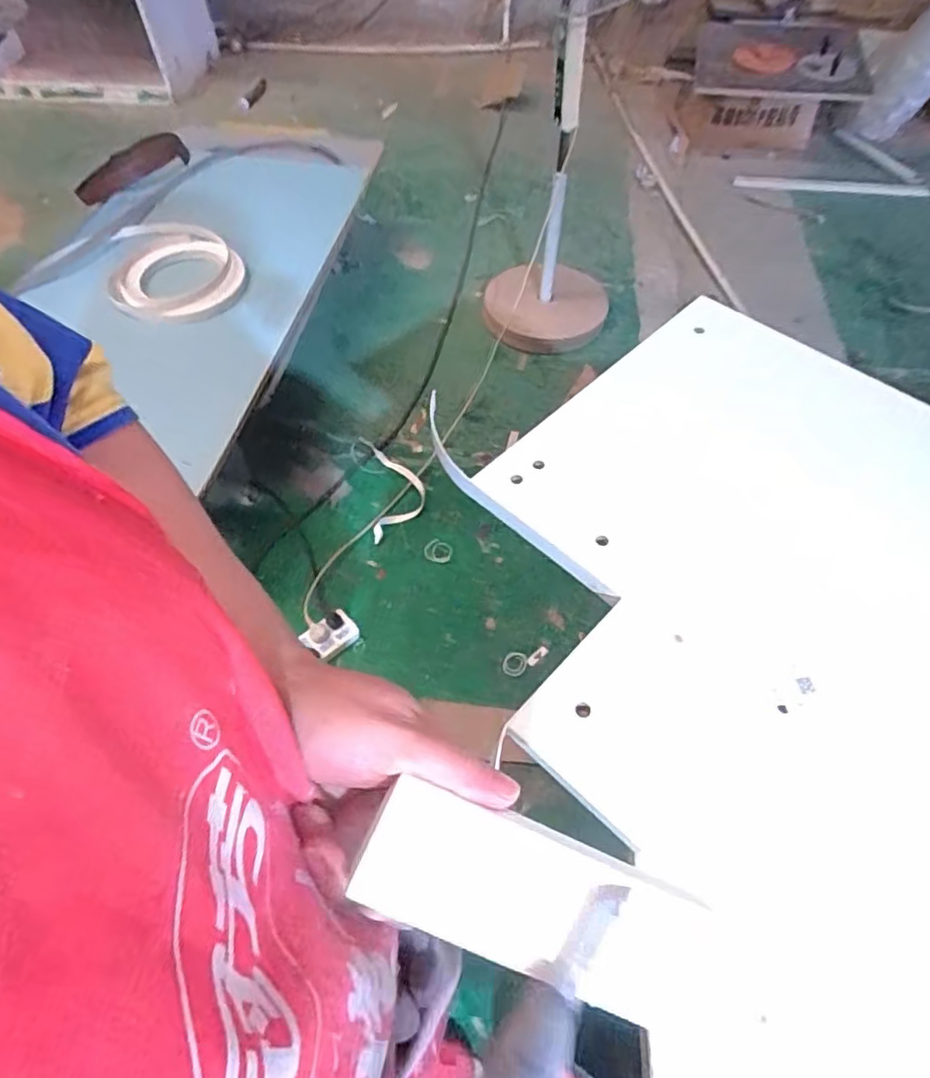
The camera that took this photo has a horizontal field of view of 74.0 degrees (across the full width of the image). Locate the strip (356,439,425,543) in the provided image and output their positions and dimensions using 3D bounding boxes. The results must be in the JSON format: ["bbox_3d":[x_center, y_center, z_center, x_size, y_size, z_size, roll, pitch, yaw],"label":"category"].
[{"bbox_3d":[-0.179,-0.136,1.563,0.141,0.036,0.305,-8,57,-6],"label":"strip"}]

